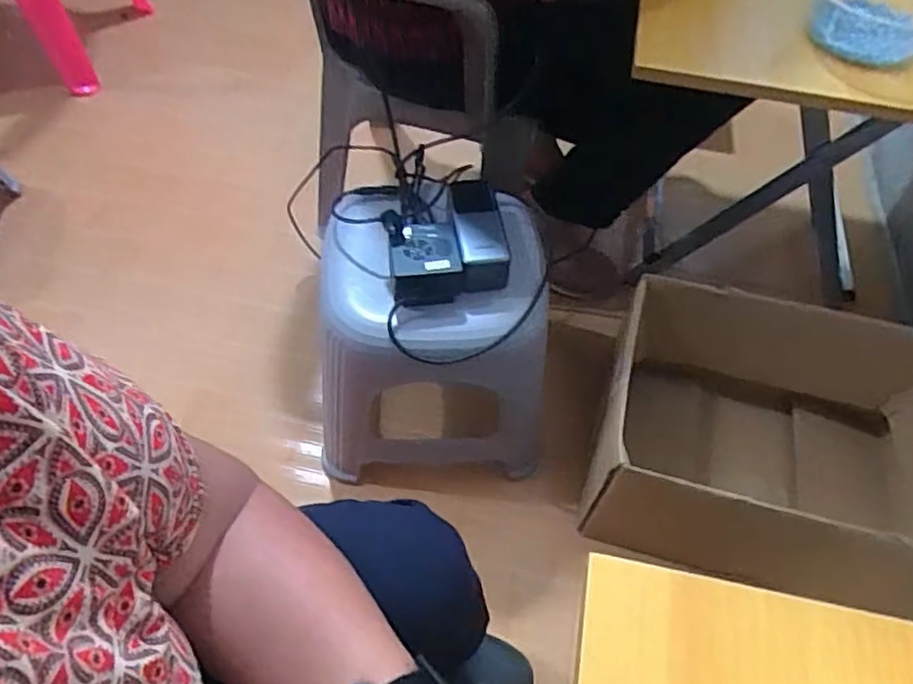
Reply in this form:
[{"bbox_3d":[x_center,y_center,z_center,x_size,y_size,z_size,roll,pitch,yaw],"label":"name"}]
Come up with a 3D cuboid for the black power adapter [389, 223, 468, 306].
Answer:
[{"bbox_3d":[-0.034,-0.085,0.705,0.080,0.043,0.083,-6,57,-7],"label":"black power adapter"}]

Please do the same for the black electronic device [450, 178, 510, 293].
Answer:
[{"bbox_3d":[0.022,-0.126,0.735,0.052,0.050,0.143,-6,57,-7],"label":"black electronic device"}]

